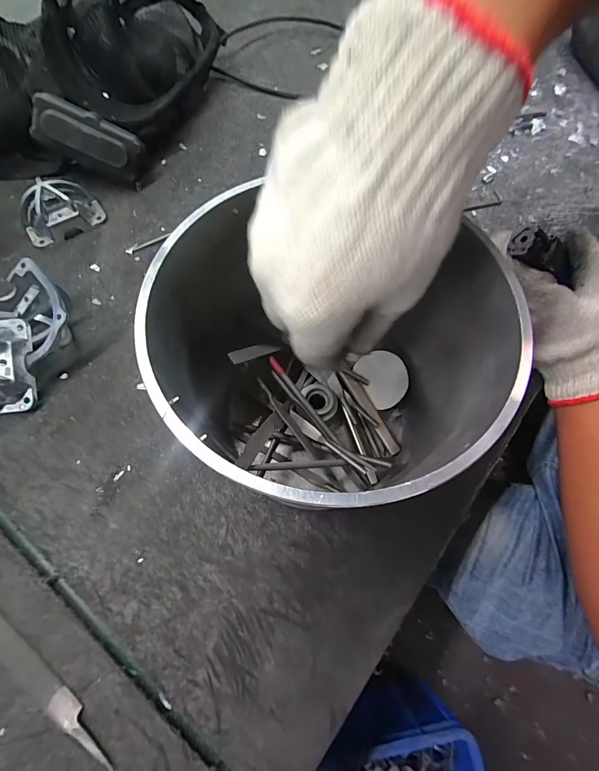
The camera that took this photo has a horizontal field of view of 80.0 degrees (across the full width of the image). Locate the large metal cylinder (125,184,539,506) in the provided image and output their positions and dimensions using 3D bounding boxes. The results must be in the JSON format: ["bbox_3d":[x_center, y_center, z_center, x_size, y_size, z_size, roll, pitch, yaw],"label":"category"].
[{"bbox_3d":[0.014,0.006,0.233,0.172,0.171,0.146,15,68,10],"label":"large metal cylinder"}]

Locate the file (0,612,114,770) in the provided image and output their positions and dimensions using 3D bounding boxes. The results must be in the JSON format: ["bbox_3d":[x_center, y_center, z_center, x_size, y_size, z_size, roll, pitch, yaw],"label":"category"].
[{"bbox_3d":[-0.225,0.188,0.266,0.228,0.004,0.021,35,75,11],"label":"file"}]

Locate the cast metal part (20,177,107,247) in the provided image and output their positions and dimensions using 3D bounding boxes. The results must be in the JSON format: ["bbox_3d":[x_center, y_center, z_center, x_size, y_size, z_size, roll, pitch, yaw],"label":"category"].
[{"bbox_3d":[-0.273,-0.201,0.398,0.083,0.041,0.065,-33,73,-11],"label":"cast metal part"}]

